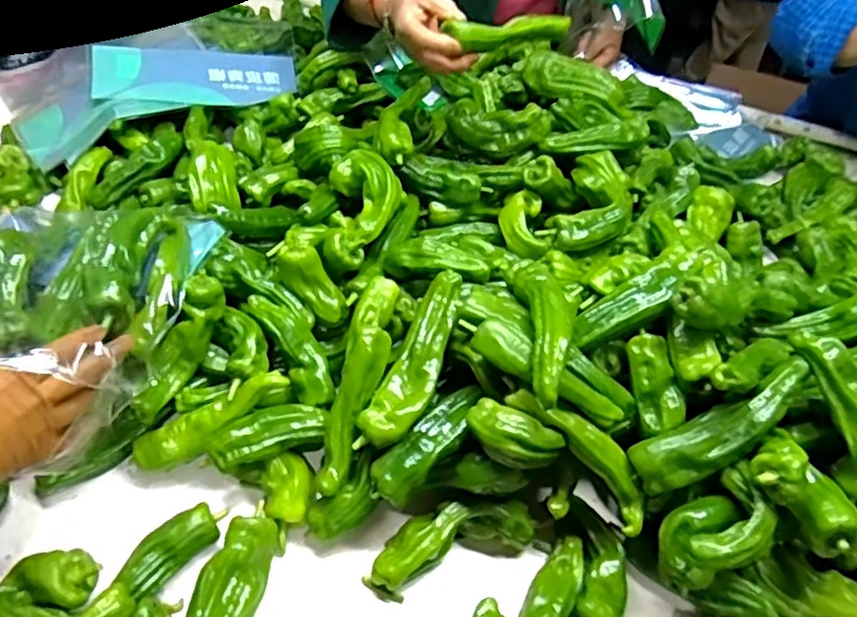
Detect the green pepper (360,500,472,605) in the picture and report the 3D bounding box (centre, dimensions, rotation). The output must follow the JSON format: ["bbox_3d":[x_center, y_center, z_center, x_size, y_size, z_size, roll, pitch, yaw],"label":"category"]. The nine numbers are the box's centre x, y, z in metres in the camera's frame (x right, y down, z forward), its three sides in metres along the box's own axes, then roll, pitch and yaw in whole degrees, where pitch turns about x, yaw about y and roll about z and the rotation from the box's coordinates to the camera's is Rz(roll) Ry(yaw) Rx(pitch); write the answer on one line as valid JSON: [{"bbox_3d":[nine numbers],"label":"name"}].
[{"bbox_3d":[-0.010,0.201,0.530,0.100,0.028,0.042,-40,62,-16],"label":"green pepper"}]

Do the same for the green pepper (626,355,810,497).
[{"bbox_3d":[0.238,0.093,0.498,0.157,0.031,0.045,-31,56,-2],"label":"green pepper"}]

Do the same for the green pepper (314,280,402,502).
[{"bbox_3d":[-0.061,0.057,0.554,0.043,0.040,0.205,11,62,3],"label":"green pepper"}]

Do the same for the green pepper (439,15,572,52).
[{"bbox_3d":[0.088,-0.296,0.661,0.133,0.023,0.030,-16,53,-20],"label":"green pepper"}]

